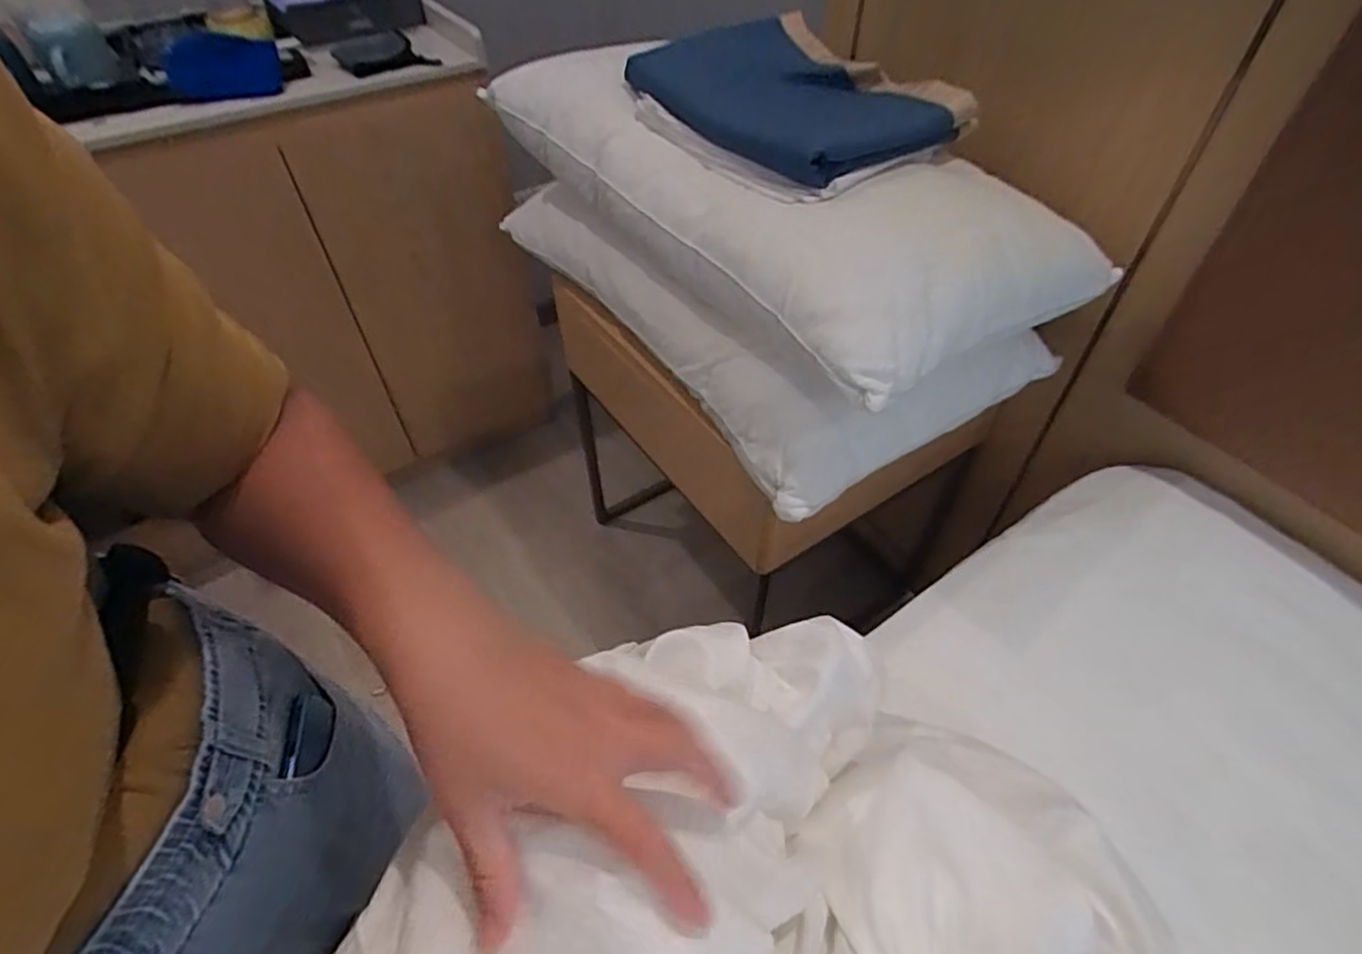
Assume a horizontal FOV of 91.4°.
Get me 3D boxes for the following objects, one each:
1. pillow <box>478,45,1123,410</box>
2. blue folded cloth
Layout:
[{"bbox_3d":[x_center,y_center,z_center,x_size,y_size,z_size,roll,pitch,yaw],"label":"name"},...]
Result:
[{"bbox_3d":[0.103,-0.361,0.781,0.360,0.136,0.671,-30,54,-24],"label":"pillow"},{"bbox_3d":[0.120,-0.430,0.754,0.245,0.072,0.324,-33,55,-25],"label":"blue folded cloth"}]

